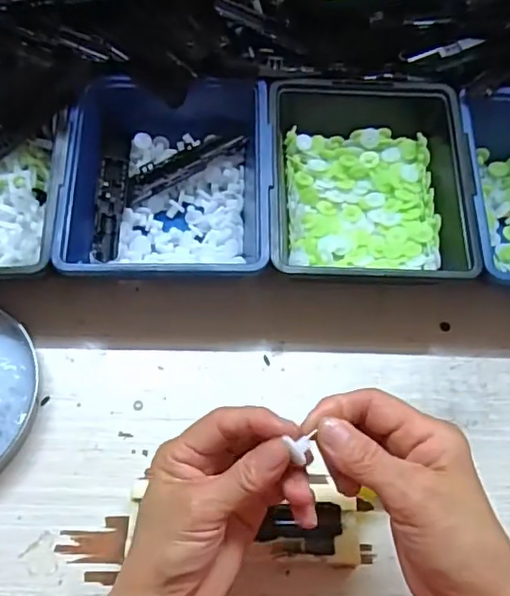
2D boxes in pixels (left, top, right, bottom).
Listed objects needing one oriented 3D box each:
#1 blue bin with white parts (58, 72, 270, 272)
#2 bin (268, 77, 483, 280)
[{"bbox_3d":[-0.065,-0.089,0.440,0.146,0.078,0.183,0,63,-3],"label":"blue bin with white parts"},{"bbox_3d":[0.082,-0.083,0.433,0.143,0.060,0.163,1,63,-3],"label":"bin"}]

